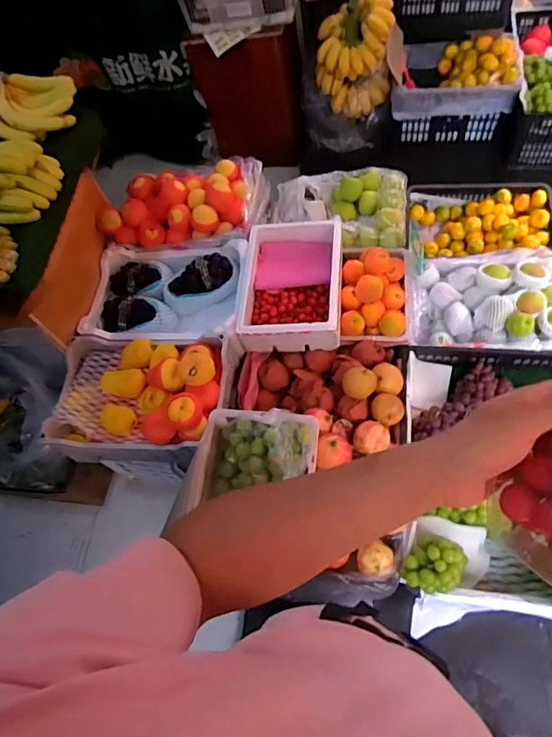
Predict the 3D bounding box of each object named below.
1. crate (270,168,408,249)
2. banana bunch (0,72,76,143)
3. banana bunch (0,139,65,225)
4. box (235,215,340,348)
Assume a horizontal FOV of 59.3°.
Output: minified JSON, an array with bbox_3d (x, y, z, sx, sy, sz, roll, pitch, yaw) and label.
[{"bbox_3d":[0.227,-0.577,1.792,0.487,0.159,0.361,3,63,12],"label":"crate"},{"bbox_3d":[-0.707,-0.761,1.406,0.233,0.110,0.249,-1,63,2],"label":"banana bunch"},{"bbox_3d":[-0.693,-0.500,1.284,0.165,0.123,0.256,19,68,20],"label":"banana bunch"},{"bbox_3d":[0.046,-0.289,1.537,0.310,0.113,0.452,-1,63,10],"label":"box"}]

